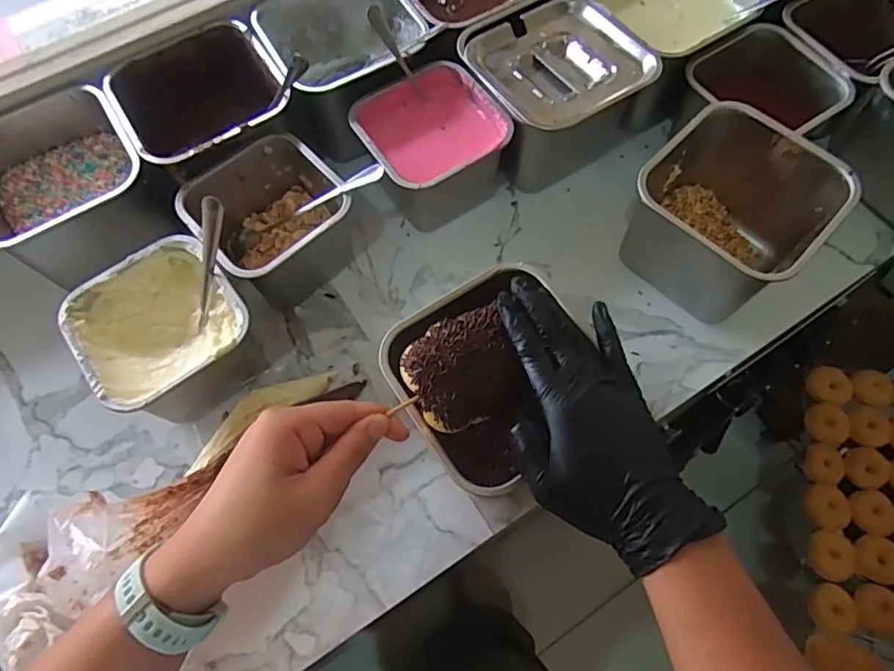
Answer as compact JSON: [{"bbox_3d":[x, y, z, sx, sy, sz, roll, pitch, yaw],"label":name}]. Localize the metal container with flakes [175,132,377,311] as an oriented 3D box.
[{"bbox_3d":[-0.148,-0.100,0.508,0.117,0.094,0.126,42,74,17],"label":"metal container with flakes"}]

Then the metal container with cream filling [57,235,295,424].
[{"bbox_3d":[-0.215,0.001,0.465,0.124,0.094,0.116,-35,70,-13],"label":"metal container with cream filling"}]

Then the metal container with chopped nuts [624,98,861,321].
[{"bbox_3d":[0.235,-0.097,0.488,0.133,0.113,0.127,42,74,17],"label":"metal container with chopped nuts"}]

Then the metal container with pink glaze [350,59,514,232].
[{"bbox_3d":[-0.014,-0.168,0.532,0.115,0.097,0.113,-31,69,-11],"label":"metal container with pink glaze"}]

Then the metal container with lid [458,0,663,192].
[{"bbox_3d":[0.097,-0.223,0.545,0.135,0.118,0.145,-30,69,-11],"label":"metal container with lid"}]

